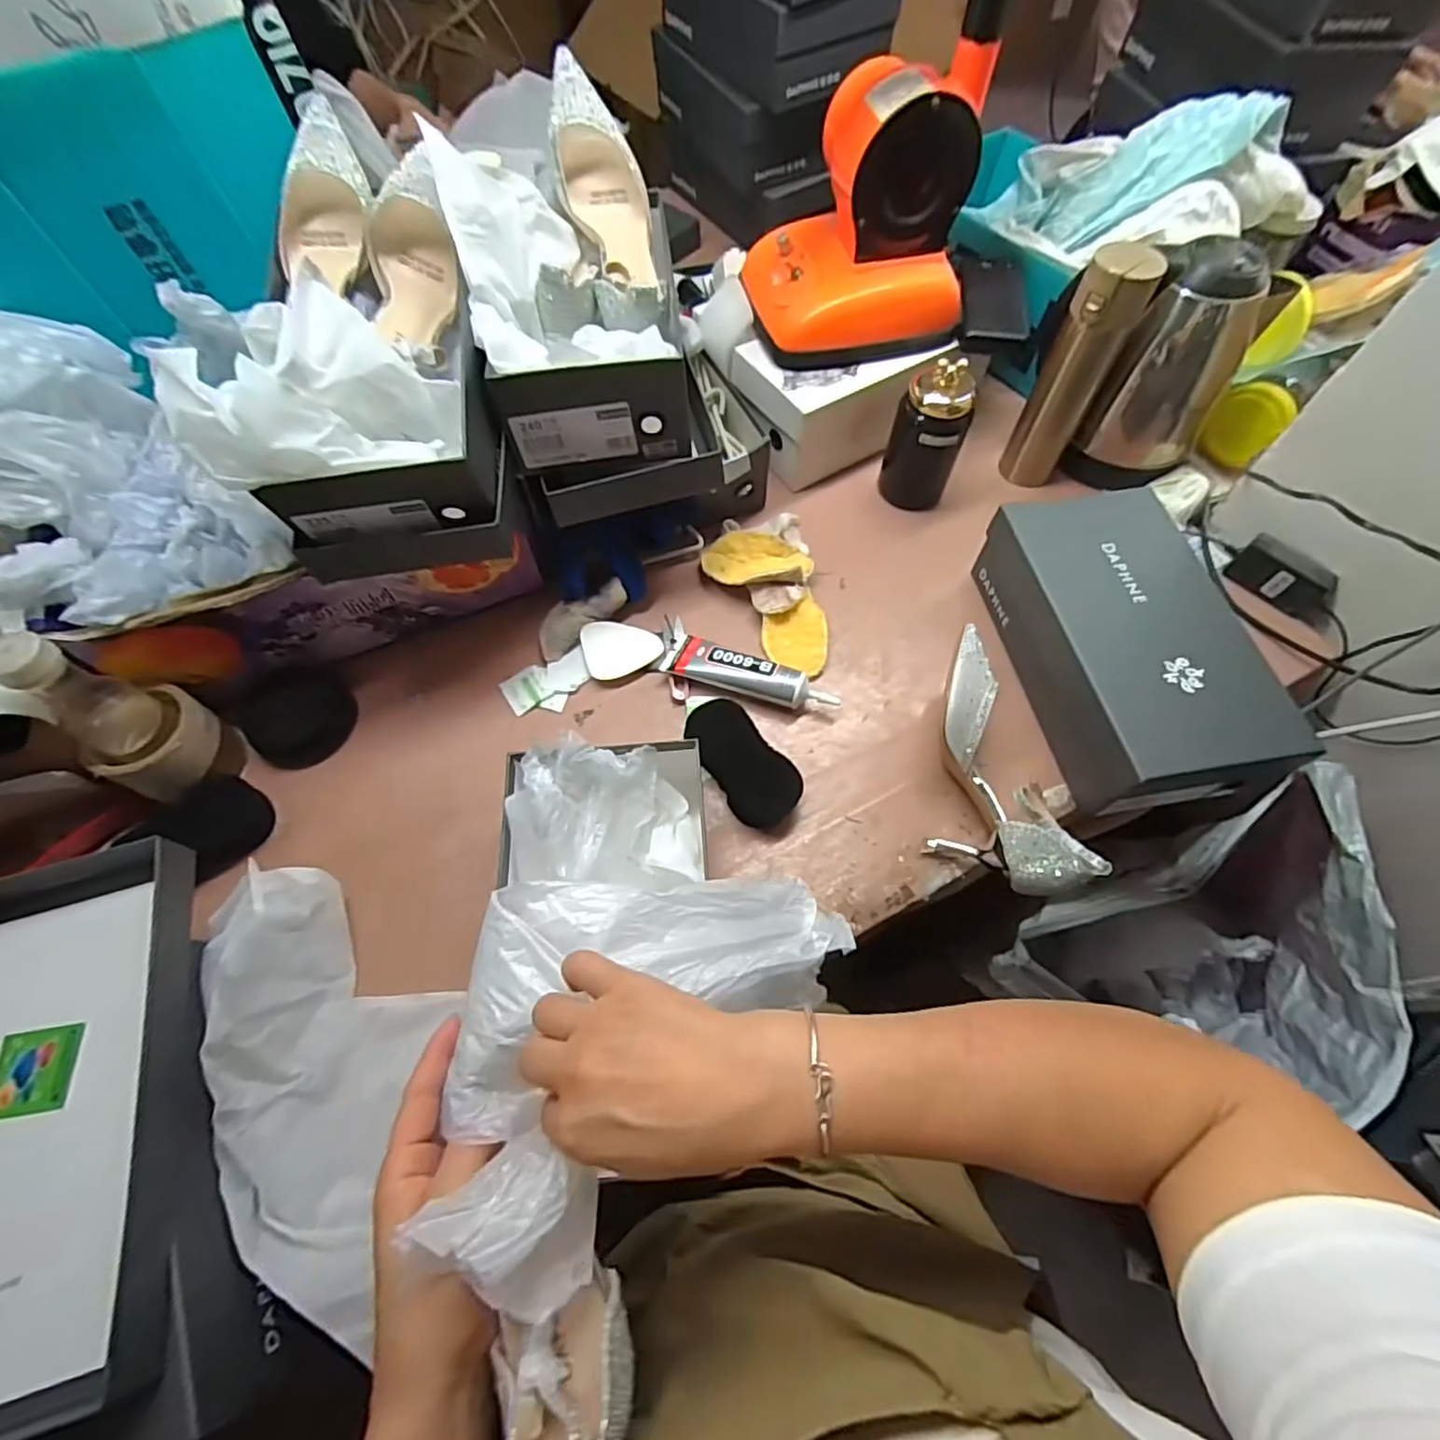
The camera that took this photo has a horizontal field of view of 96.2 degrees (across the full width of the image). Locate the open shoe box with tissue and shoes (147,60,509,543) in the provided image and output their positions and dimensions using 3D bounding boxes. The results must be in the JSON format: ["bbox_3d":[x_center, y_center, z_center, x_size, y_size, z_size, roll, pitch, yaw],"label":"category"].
[{"bbox_3d":[-0.295,-0.308,0.520,0.188,0.138,0.307,-11,64,-6],"label":"open shoe box with tissue and shoes"}]

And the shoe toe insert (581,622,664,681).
[{"bbox_3d":[-0.101,-0.074,0.663,0.081,0.007,0.061,-4,64,-3],"label":"shoe toe insert"}]

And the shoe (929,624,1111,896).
[{"bbox_3d":[0.222,0.047,0.565,0.106,0.080,0.229,-19,65,-9],"label":"shoe"}]

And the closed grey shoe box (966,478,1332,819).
[{"bbox_3d":[0.376,-0.069,0.615,0.150,0.108,0.288,-10,64,-5],"label":"closed grey shoe box"}]

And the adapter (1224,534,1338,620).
[{"bbox_3d":[0.594,-0.150,0.680,0.093,0.048,0.028,41,70,18],"label":"adapter"}]

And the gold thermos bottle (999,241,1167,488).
[{"bbox_3d":[0.376,-0.367,0.696,0.066,0.236,0.056,27,67,12],"label":"gold thermos bottle"}]

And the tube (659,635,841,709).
[{"bbox_3d":[0.031,-0.047,0.642,0.170,0.034,0.047,18,65,8],"label":"tube"}]

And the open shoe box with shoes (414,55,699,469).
[{"bbox_3d":[-0.130,-0.393,0.571,0.173,0.155,0.291,-6,64,-3],"label":"open shoe box with shoes"}]

